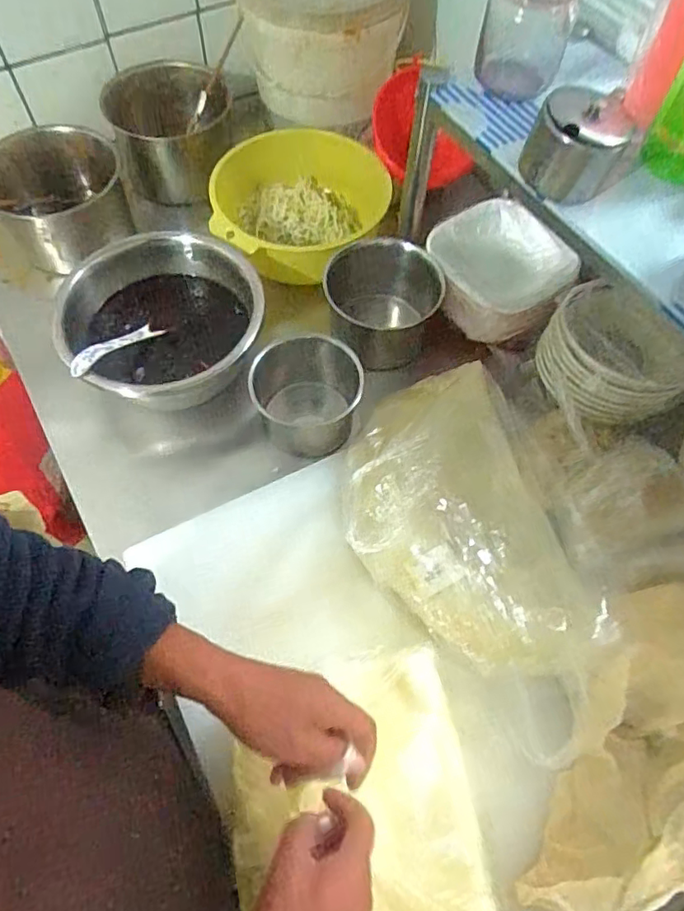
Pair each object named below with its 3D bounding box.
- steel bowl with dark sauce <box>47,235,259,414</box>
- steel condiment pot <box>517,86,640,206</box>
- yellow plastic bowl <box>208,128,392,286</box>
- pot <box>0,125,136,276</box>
[{"bbox_3d":[-0.232,-0.175,0.770,0.248,0.100,0.246,1,63,-2],"label":"steel bowl with dark sauce"},{"bbox_3d":[0.220,-0.291,0.545,0.086,0.079,0.067,4,63,0],"label":"steel condiment pot"},{"bbox_3d":[-0.061,-0.382,0.902,0.259,0.101,0.252,1,63,-2],"label":"yellow plastic bowl"},{"bbox_3d":[-0.437,-0.411,0.905,0.200,0.120,0.184,1,63,-2],"label":"pot"}]

